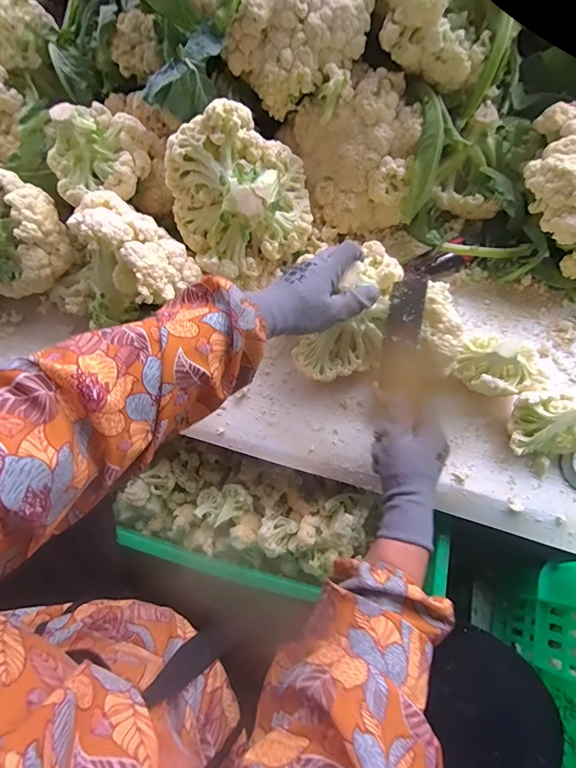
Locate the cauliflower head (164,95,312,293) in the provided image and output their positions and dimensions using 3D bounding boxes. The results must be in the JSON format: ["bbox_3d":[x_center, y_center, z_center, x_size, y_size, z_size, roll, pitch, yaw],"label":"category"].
[{"bbox_3d":[-0.069,-0.247,0.527,0.170,0.202,0.117,-14,32,16],"label":"cauliflower head"}]

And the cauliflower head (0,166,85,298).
[{"bbox_3d":[-0.379,-0.205,0.543,0.120,0.116,0.138,39,74,18],"label":"cauliflower head"}]

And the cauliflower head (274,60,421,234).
[{"bbox_3d":[0.091,-0.320,0.558,0.158,0.142,0.166,-16,67,-4],"label":"cauliflower head"}]

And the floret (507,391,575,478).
[{"bbox_3d":[0.297,0.051,0.452,0.077,0.066,0.082,-1,66,3],"label":"floret"}]

